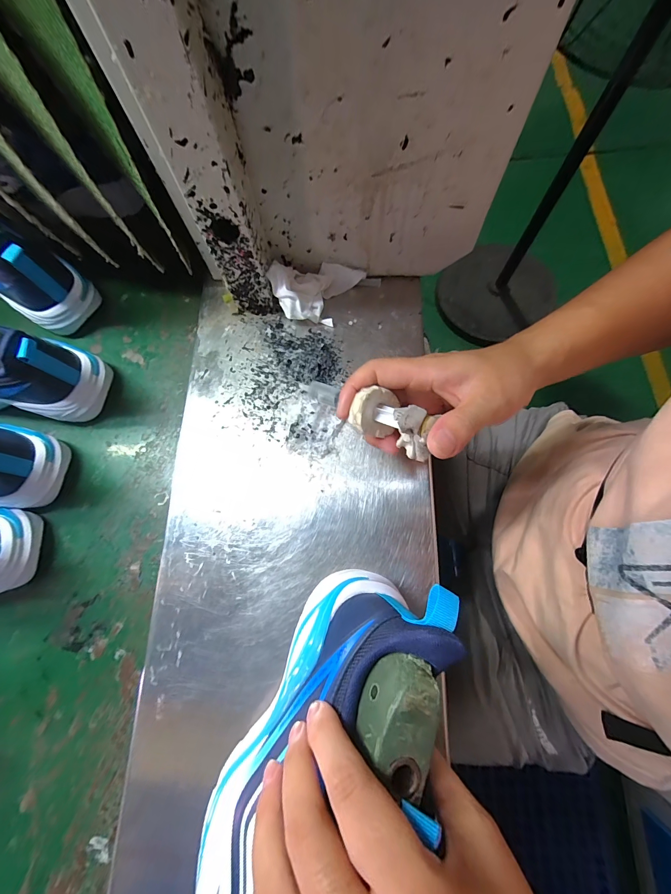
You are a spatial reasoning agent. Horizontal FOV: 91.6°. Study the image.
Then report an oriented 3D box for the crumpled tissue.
[{"bbox_3d":[-0.017,-0.158,0.325,0.091,0.041,0.059,1,74,1],"label":"crumpled tissue"}]

